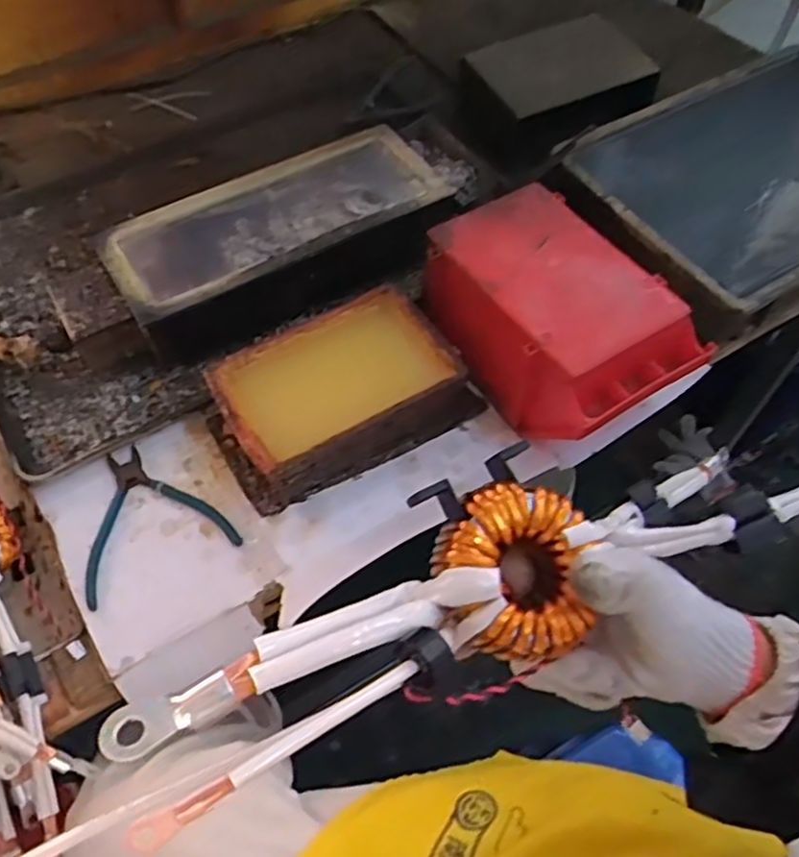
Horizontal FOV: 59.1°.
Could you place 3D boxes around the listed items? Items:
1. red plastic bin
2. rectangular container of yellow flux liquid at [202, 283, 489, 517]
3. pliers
[{"bbox_3d":[0.140,-0.105,0.647,0.151,0.110,0.238,-29,61,-18],"label":"red plastic bin"},{"bbox_3d":[-0.057,-0.036,0.647,0.223,0.070,0.144,-26,60,-16],"label":"rectangular container of yellow flux liquid"},{"bbox_3d":[-0.217,0.070,0.611,0.127,0.005,0.130,-20,59,-13],"label":"pliers"}]

